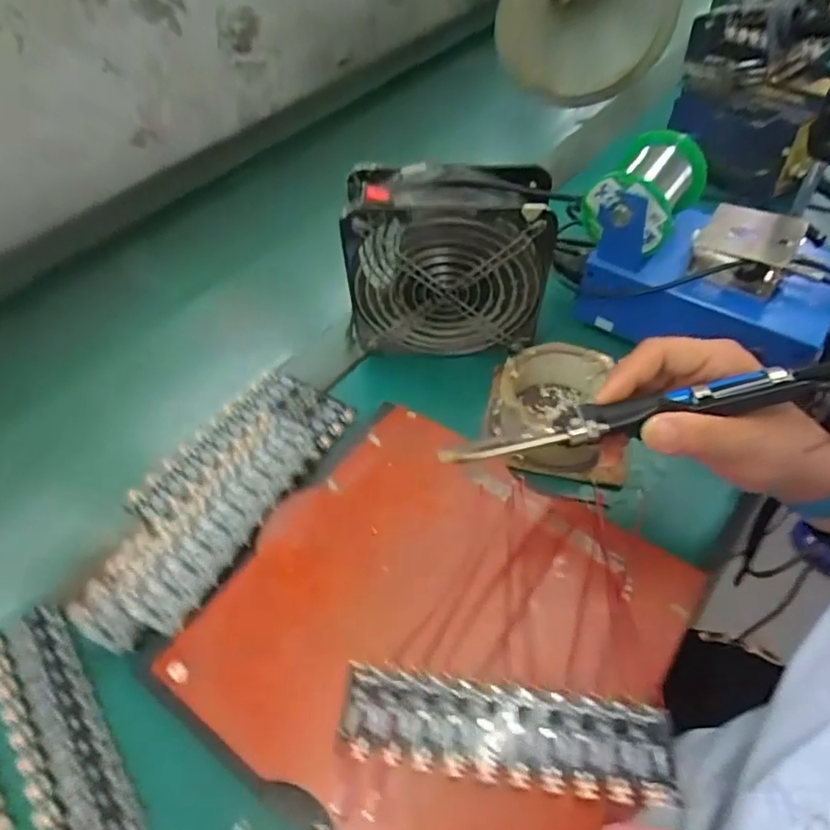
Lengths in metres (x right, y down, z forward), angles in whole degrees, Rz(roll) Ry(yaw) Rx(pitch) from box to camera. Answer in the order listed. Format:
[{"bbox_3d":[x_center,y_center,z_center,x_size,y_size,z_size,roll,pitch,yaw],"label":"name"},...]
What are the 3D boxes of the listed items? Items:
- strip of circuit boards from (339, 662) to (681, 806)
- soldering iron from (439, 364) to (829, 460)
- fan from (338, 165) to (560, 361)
[{"bbox_3d":[0.045,0.160,0.289,0.163,0.009,0.045,4,51,9],"label":"strip of circuit boards"},{"bbox_3d":[0.119,-0.002,0.299,0.212,0.016,0.021,-13,51,4],"label":"soldering iron"},{"bbox_3d":[0.022,-0.116,0.450,0.156,0.145,0.059,-3,51,3],"label":"fan"}]

